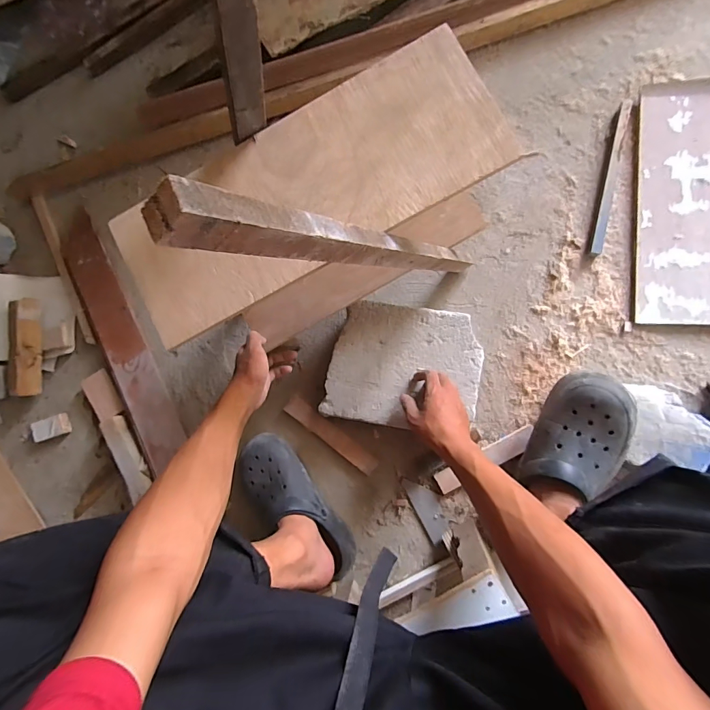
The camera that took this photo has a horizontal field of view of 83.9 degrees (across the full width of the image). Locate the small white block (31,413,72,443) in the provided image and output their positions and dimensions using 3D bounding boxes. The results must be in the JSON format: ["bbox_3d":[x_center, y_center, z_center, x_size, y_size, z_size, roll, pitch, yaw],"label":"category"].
[{"bbox_3d":[-0.613,0.147,0.796,0.072,0.018,0.040,-21,84,6],"label":"small white block"}]

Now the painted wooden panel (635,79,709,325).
[{"bbox_3d":[0.563,-0.249,0.647,0.182,0.025,0.396,3,87,8],"label":"painted wooden panel"}]

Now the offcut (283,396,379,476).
[{"bbox_3d":[-0.043,0.144,0.717,0.194,0.013,0.034,37,92,9],"label":"offcut"}]

